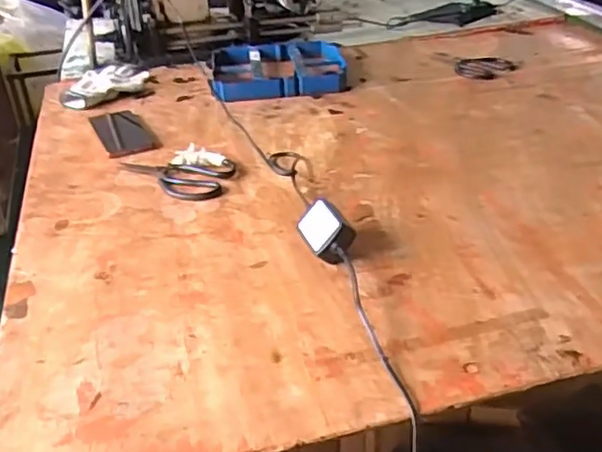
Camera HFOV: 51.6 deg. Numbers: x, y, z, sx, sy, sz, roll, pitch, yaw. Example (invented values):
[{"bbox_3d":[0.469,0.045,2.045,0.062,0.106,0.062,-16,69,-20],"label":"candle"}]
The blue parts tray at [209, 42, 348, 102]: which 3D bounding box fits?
[{"bbox_3d":[-0.044,-0.318,1.251,0.258,0.030,0.273,-5,33,-4],"label":"blue parts tray"}]

